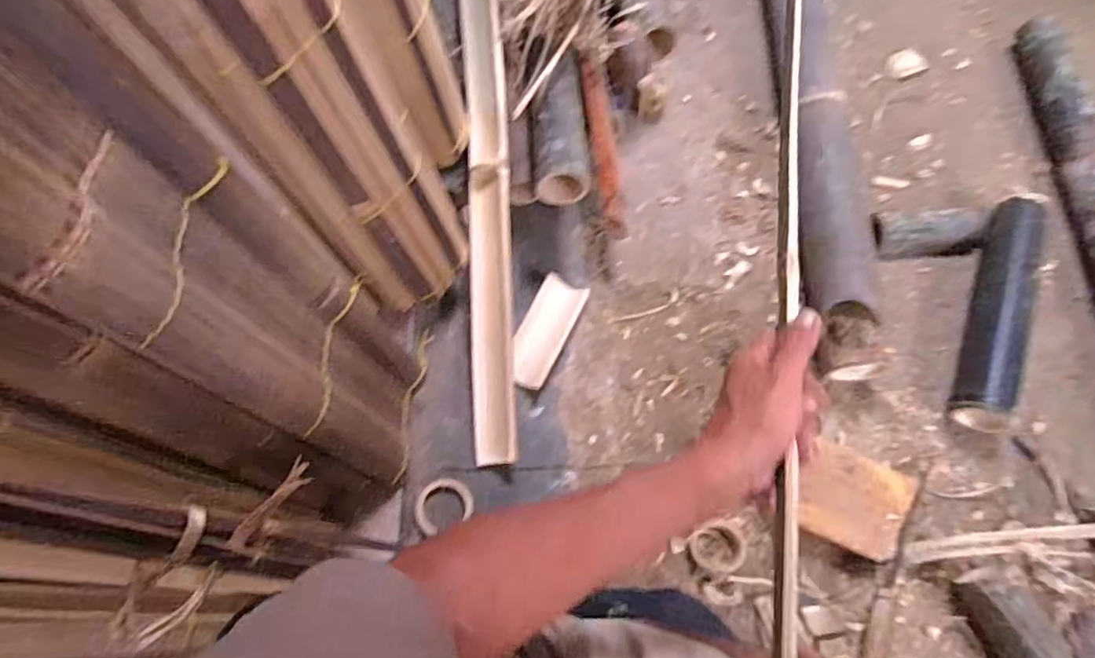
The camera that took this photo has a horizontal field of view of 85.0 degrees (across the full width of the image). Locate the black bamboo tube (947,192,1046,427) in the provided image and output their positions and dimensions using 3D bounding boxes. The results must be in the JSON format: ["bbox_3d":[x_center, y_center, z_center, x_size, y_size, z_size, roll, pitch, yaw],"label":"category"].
[{"bbox_3d":[0.647,-0.026,0.852,0.070,0.067,0.358,22,72,8],"label":"black bamboo tube"}]

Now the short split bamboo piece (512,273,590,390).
[{"bbox_3d":[-0.005,0.004,0.824,0.063,0.019,0.158,26,70,8],"label":"short split bamboo piece"}]

